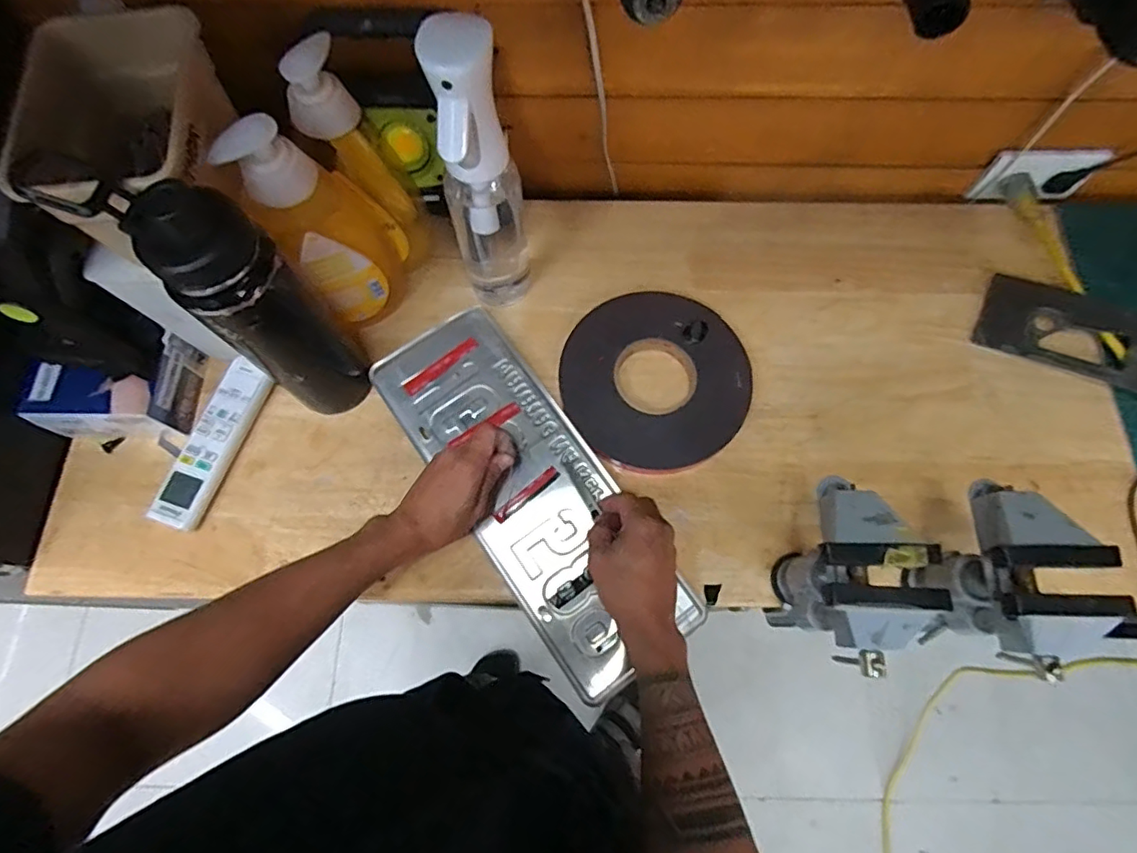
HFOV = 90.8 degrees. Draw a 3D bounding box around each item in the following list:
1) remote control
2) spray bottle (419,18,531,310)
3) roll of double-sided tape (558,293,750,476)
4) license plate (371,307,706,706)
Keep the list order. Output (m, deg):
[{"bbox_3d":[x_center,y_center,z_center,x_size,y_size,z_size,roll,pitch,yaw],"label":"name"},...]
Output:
[{"bbox_3d":[-0.348,0.015,0.553,0.045,0.024,0.169,18,76,4],"label":"remote control"},{"bbox_3d":[-0.075,-0.199,0.493,0.065,0.282,0.056,-13,71,-4],"label":"spray bottle"},{"bbox_3d":[0.087,-0.047,0.571,0.179,0.019,0.186,0,75,-1],"label":"roll of double-sided tape"},{"bbox_3d":[-0.038,0.057,0.540,0.136,0.008,0.382,-35,78,-8],"label":"license plate"}]

